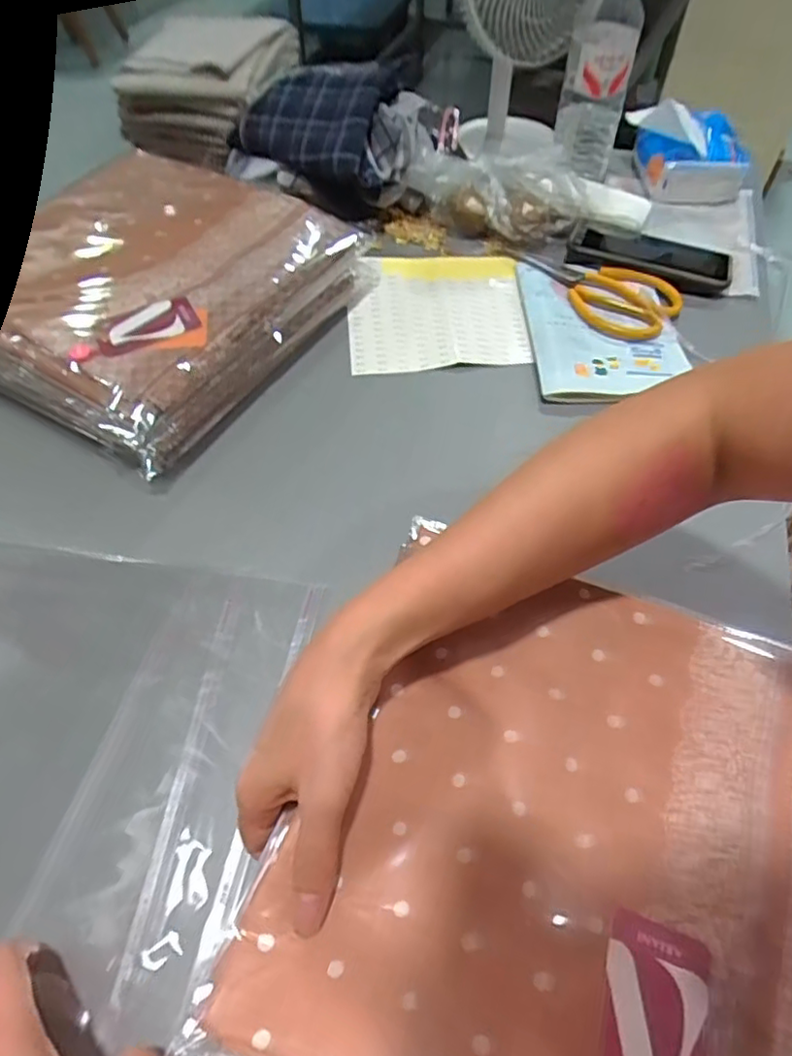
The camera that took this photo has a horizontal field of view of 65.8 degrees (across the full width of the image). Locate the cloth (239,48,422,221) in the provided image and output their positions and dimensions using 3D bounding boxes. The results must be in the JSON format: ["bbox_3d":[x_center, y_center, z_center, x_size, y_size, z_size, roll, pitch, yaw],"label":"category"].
[{"bbox_3d":[-0.079,-0.460,0.714,0.184,0.104,0.150,22,58,16],"label":"cloth"}]

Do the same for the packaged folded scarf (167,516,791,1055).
[{"bbox_3d":[0.090,0.153,0.301,0.275,0.027,0.287,20,59,11],"label":"packaged folded scarf"}]

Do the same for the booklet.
[{"bbox_3d":[0.198,-0.194,0.598,0.135,0.016,0.194,1,54,0],"label":"booklet"}]

